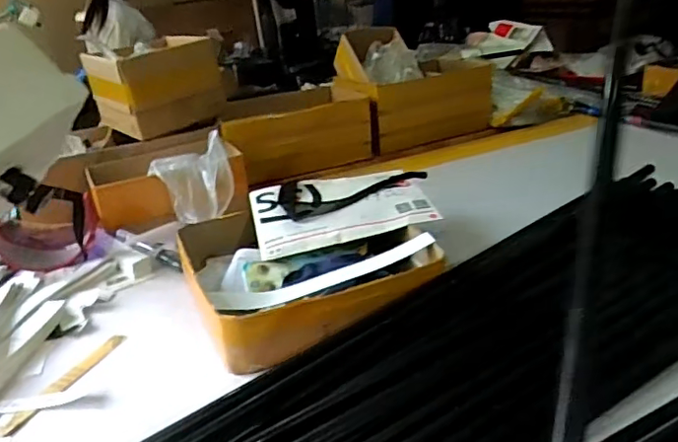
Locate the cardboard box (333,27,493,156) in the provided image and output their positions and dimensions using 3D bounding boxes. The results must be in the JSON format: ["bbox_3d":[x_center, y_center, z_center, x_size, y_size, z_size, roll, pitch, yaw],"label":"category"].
[{"bbox_3d":[0.221,-0.413,1.664,0.413,0.297,0.246,-12,24,-15],"label":"cardboard box"}]

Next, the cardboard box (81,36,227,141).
[{"bbox_3d":[-0.463,-0.354,1.415,0.241,0.186,0.276,17,32,42],"label":"cardboard box"}]

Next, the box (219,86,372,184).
[{"bbox_3d":[-0.132,-0.258,1.577,0.424,0.175,0.224,-14,25,-19],"label":"box"}]

